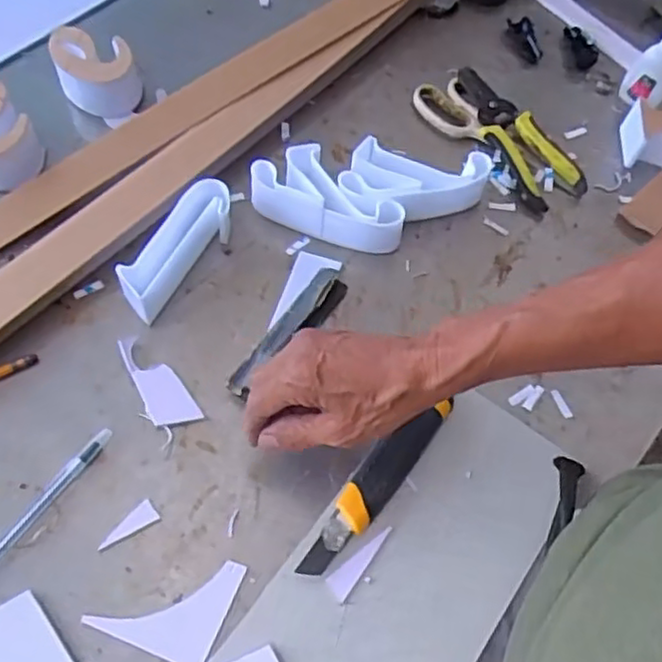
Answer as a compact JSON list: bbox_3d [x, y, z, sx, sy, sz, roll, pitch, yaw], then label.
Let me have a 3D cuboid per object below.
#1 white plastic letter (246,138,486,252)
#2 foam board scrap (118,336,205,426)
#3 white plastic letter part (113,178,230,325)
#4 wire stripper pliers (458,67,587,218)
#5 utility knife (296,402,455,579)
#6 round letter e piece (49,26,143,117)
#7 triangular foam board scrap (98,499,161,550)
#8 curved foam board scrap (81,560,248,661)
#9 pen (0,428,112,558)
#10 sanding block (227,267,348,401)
[{"bbox_3d":[0.034,-0.122,0.622,0.208,0.039,0.095,7,60,0],"label":"white plastic letter"},{"bbox_3d":[-0.136,0.039,0.536,0.032,0.009,0.085,-33,67,-20],"label":"foam board scrap"},{"bbox_3d":[-0.127,-0.068,0.577,0.044,0.040,0.131,27,62,12],"label":"white plastic letter part"},{"bbox_3d":[0.176,-0.191,0.682,0.061,0.027,0.171,-25,65,-16],"label":"wire stripper pliers"},{"bbox_3d":[0.033,0.107,0.500,0.029,0.019,0.160,35,64,16],"label":"utility knife"},{"bbox_3d":[-0.224,-0.245,0.659,0.076,0.045,0.062,4,60,-1],"label":"round letter e piece"},{"bbox_3d":[-0.140,0.137,0.483,0.017,0.004,0.043,41,66,18],"label":"triangular foam board scrap"},{"bbox_3d":[-0.109,0.177,0.463,0.082,0.004,0.069,19,61,8],"label":"curved foam board scrap"},{"bbox_3d":[-0.207,0.127,0.481,0.013,0.007,0.148,31,63,14],"label":"pen"},{"bbox_3d":[-0.033,-0.004,0.559,0.032,0.018,0.141,34,62,15],"label":"sanding block"}]

